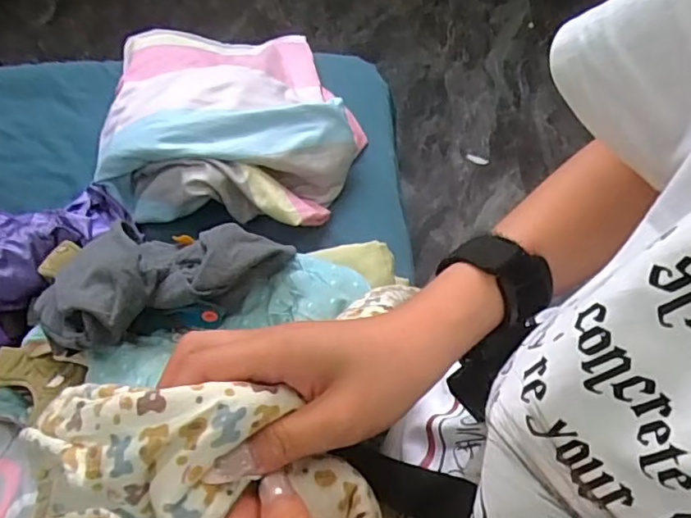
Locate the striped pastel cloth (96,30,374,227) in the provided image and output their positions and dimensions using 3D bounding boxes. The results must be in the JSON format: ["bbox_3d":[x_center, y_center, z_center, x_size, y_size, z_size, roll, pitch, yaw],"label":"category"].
[{"bbox_3d":[-0.175,-0.247,0.946,0.375,0.121,0.382,1,60,-1],"label":"striped pastel cloth"}]

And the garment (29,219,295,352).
[{"bbox_3d":[-0.219,0.021,0.683,0.296,0.098,0.129,-16,62,-11],"label":"garment"}]

